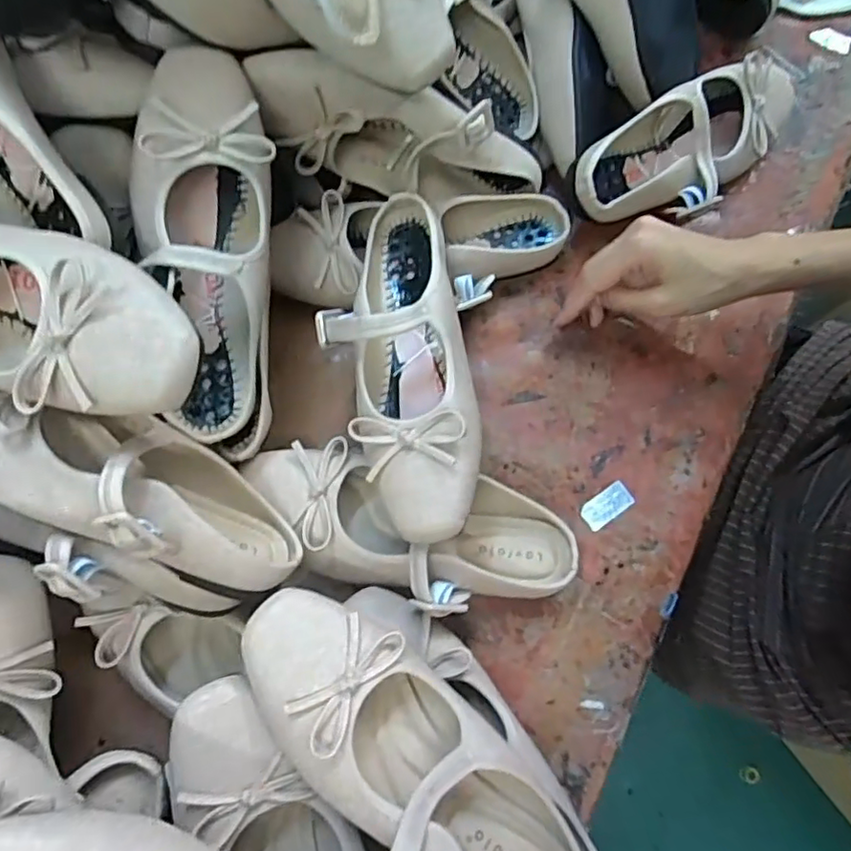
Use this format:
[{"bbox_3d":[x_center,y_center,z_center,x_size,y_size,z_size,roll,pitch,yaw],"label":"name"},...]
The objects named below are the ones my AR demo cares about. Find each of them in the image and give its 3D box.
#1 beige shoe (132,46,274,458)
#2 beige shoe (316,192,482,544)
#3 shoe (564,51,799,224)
[{"bbox_3d":[-0.137,-0.106,0.402,0.090,0.080,0.247,-3,99,-3],"label":"beige shoe"},{"bbox_3d":[-0.018,-0.045,0.416,0.099,0.058,0.243,-5,75,-4],"label":"beige shoe"},{"bbox_3d":[0.222,-0.225,0.499,0.240,0.076,0.086,-36,79,-11],"label":"shoe"}]

